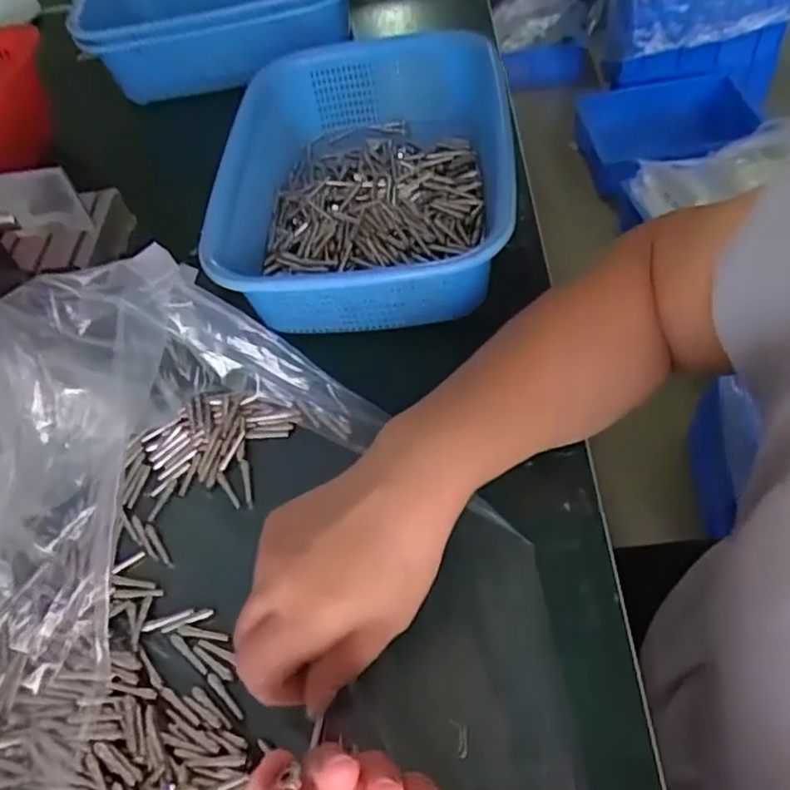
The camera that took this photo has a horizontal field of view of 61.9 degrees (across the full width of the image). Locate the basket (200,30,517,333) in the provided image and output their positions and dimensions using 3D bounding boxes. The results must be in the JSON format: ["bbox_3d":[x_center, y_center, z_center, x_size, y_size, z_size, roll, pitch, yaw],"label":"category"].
[{"bbox_3d":[-0.027,-0.164,0.503,0.217,0.082,0.289,3,54,11],"label":"basket"}]

